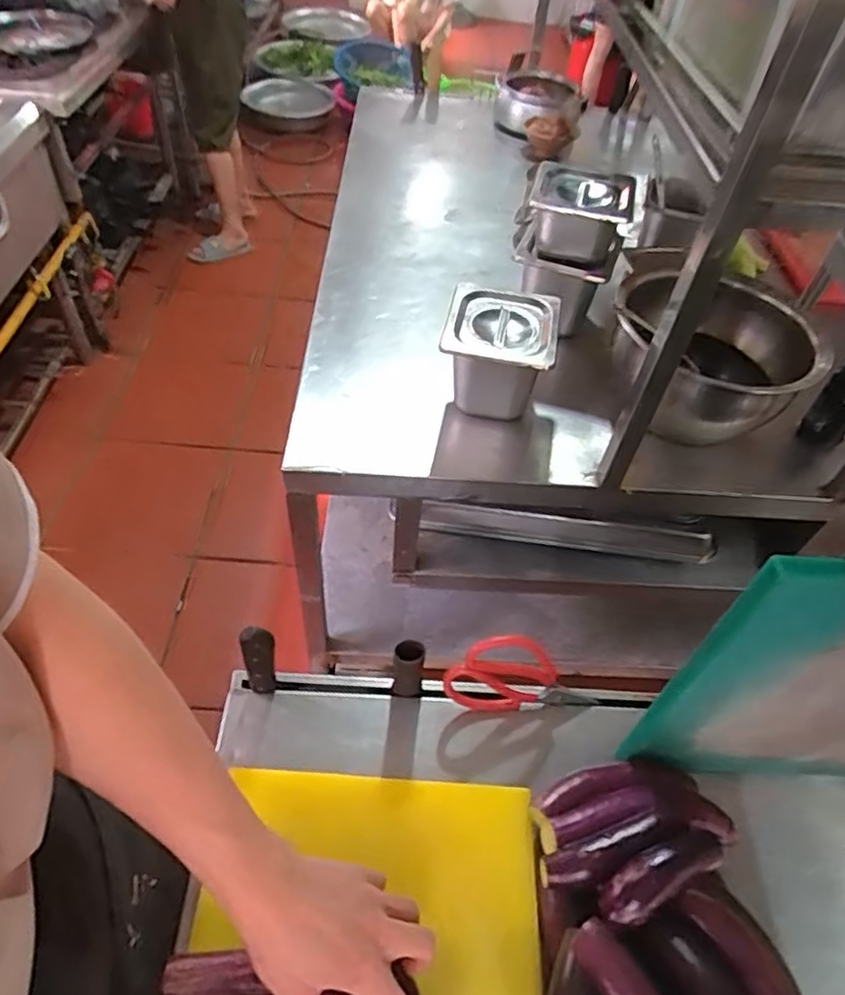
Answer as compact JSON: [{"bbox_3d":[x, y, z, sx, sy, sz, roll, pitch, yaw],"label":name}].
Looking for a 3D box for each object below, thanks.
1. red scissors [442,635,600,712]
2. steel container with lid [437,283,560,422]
[{"bbox_3d":[0.111,0.189,0.693,0.171,0.108,0.041,0,51,-6],"label":"red scissors"},{"bbox_3d":[0.116,-0.219,1.026,0.164,0.156,0.166,13,50,5],"label":"steel container with lid"}]

